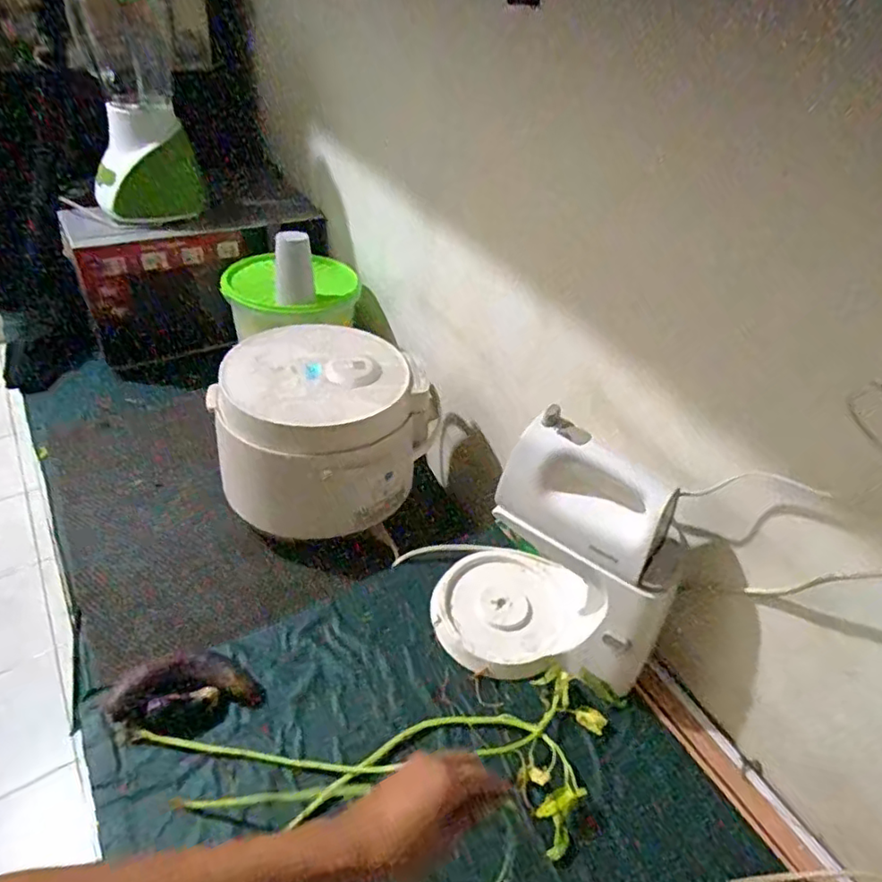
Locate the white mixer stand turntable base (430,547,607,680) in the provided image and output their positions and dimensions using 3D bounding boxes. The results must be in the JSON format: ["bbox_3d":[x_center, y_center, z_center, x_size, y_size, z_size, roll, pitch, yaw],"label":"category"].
[{"bbox_3d":[0.094,0.210,0.803,0.210,0.035,0.180,-23,50,-29],"label":"white mixer stand turntable base"}]

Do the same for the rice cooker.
[{"bbox_3d":[-0.178,-0.019,0.963,0.315,0.223,0.237,-2,43,-9],"label":"rice cooker"}]

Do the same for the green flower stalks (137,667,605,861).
[{"bbox_3d":[-0.060,0.352,0.640,0.520,0.043,0.175,-3,43,-10],"label":"green flower stalks"}]

